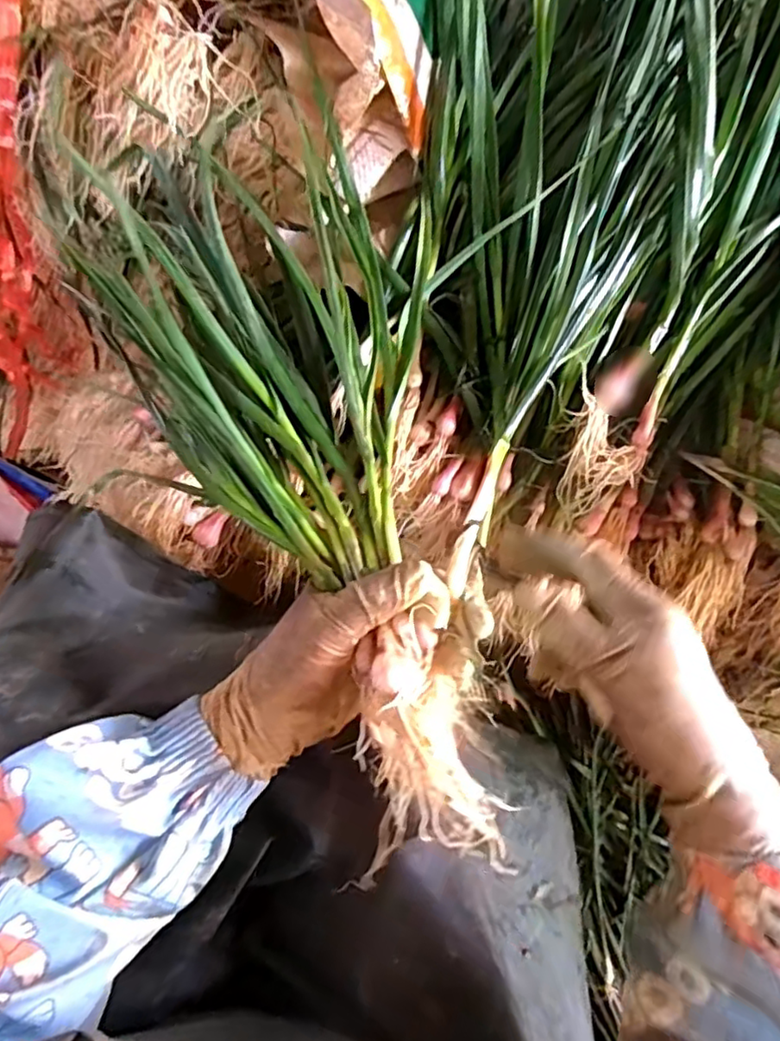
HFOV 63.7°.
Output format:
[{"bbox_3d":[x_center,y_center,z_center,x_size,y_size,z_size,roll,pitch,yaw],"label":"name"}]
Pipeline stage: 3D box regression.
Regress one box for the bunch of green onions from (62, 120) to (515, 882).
[{"bbox_3d":[-0.036,-0.040,0.328,0.163,0.075,0.397,-21,70,-6],"label":"bunch of green onions"}]

